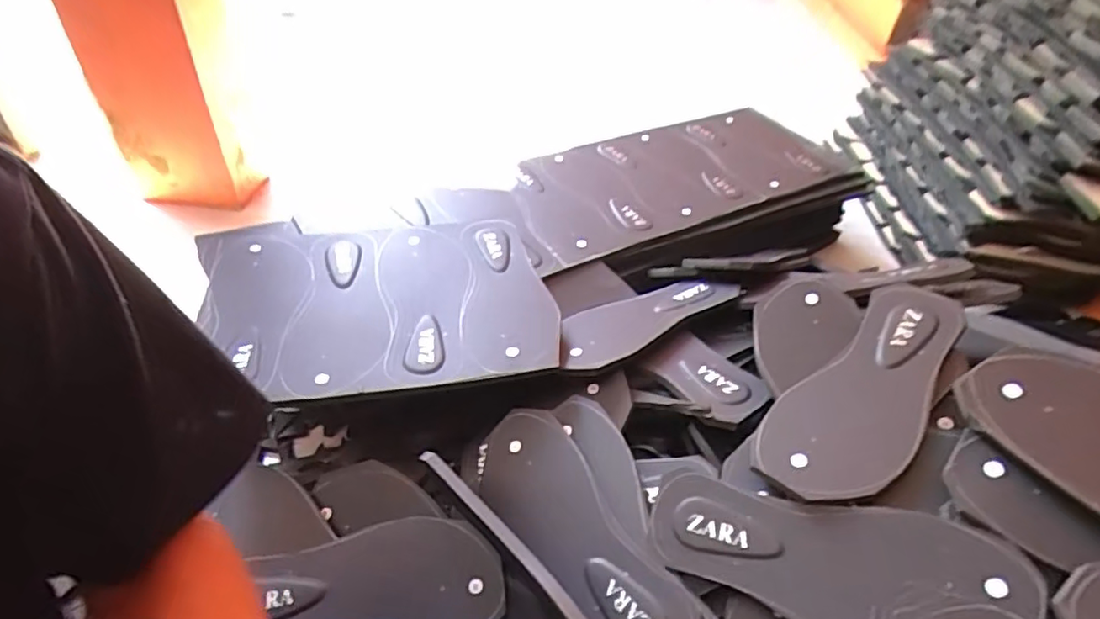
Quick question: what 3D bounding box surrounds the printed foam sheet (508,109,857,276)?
[{"bbox_3d":[0.163,-0.200,0.900,0.511,0.048,0.265,-22,47,-19],"label":"printed foam sheet"}]

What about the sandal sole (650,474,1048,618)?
[{"bbox_3d":[0.195,0.181,0.426,0.245,0.016,0.090,3,66,24],"label":"sandal sole"}]

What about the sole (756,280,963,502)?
[{"bbox_3d":[0.267,0.060,0.502,0.097,0.009,0.244,26,58,33],"label":"sole"}]

